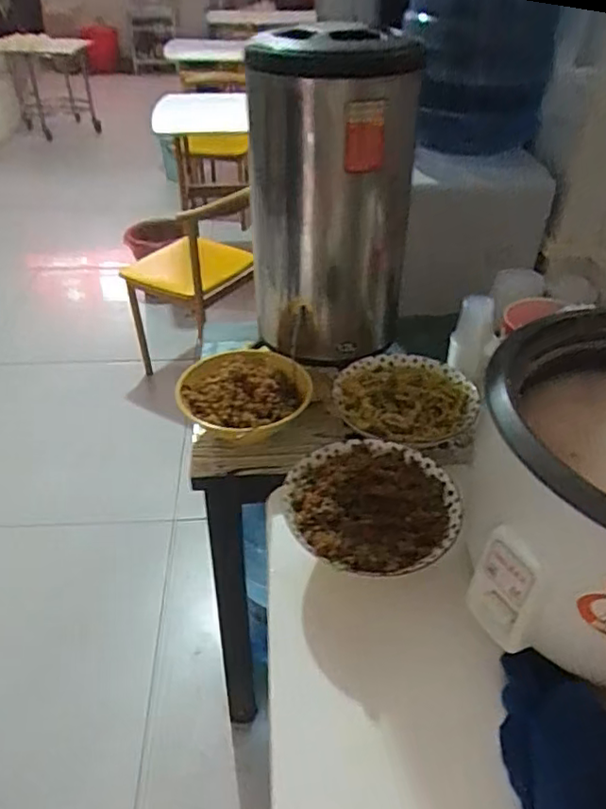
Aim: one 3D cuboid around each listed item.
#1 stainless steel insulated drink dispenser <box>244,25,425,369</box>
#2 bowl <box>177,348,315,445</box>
[{"bbox_3d":[0.039,-0.283,0.856,0.212,0.405,0.235,0,39,-1],"label":"stainless steel insulated drink dispenser"},{"bbox_3d":[-0.080,-0.011,0.875,0.173,0.058,0.160,0,39,0],"label":"bowl"}]

